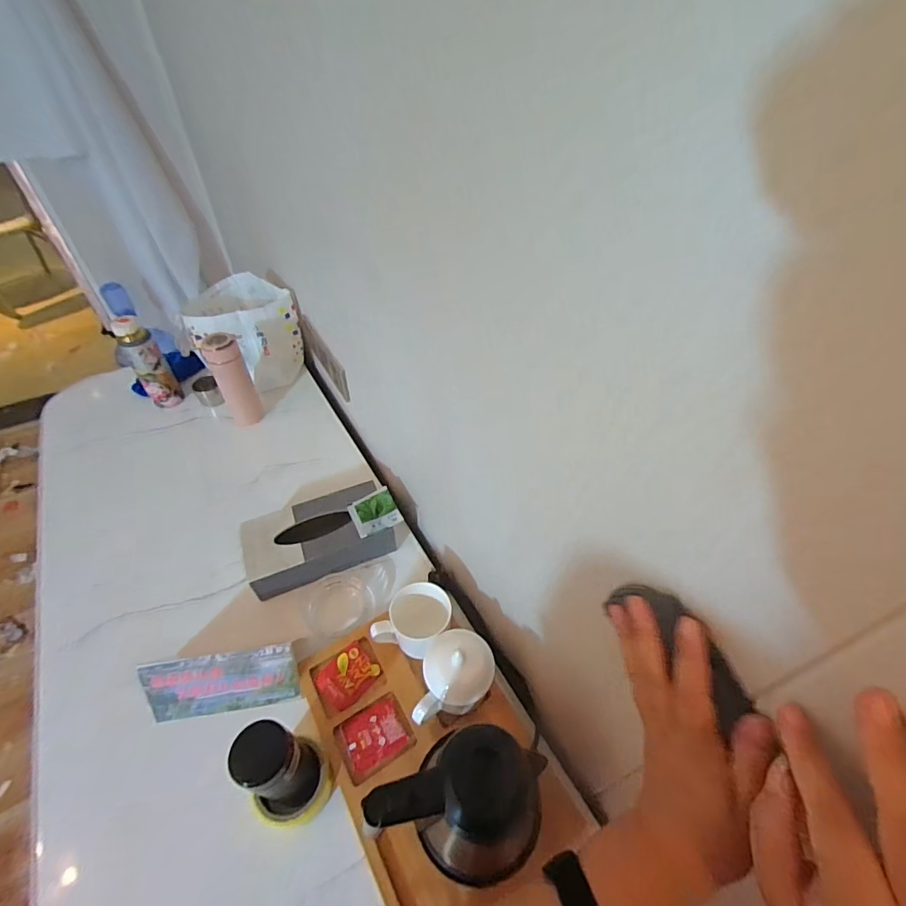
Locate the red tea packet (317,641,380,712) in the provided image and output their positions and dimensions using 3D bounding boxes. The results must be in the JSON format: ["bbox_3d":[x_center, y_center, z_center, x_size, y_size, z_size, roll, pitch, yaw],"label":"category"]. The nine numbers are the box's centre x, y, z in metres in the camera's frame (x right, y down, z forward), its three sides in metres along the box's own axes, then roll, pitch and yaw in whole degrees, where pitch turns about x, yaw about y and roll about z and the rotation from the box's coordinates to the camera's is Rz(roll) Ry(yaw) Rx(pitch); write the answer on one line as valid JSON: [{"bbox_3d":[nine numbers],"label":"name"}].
[{"bbox_3d":[-0.153,0.325,0.656,0.078,0.006,0.066,-35,56,-29],"label":"red tea packet"}]

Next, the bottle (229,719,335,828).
[{"bbox_3d":[-0.196,0.385,0.532,0.083,0.178,0.080,7,47,5],"label":"bottle"}]

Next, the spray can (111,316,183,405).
[{"bbox_3d":[-0.679,-0.189,1.016,0.066,0.229,0.070,1,47,-1],"label":"spray can"}]

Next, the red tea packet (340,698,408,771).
[{"bbox_3d":[-0.105,0.378,0.607,0.075,0.004,0.063,-23,51,-21],"label":"red tea packet"}]

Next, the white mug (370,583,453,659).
[{"bbox_3d":[-0.059,0.253,0.654,0.111,0.101,0.095,-3,47,-4],"label":"white mug"}]

